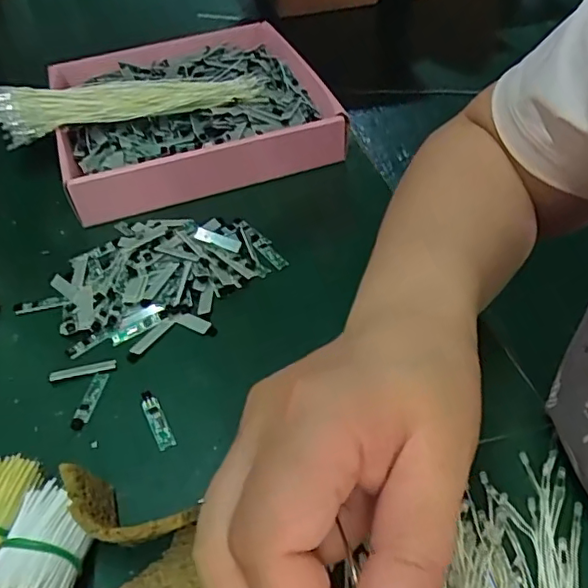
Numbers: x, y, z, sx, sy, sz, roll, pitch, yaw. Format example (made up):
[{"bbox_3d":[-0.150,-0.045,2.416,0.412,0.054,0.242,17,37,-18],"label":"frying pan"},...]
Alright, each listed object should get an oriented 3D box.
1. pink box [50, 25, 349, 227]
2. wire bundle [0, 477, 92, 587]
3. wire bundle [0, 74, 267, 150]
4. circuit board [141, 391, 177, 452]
[{"bbox_3d":[-0.092,-0.164,0.508,0.213,0.055,0.224,-15,45,-12],"label":"pink box"},{"bbox_3d":[-0.102,0.110,0.239,0.032,0.032,0.053,1,44,7],"label":"wire bundle"},{"bbox_3d":[-0.131,-0.161,0.468,0.212,0.029,0.051,-14,44,-9],"label":"wire bundle"},{"bbox_3d":[-0.072,0.065,0.307,0.009,0.004,0.036,-23,46,-17],"label":"circuit board"}]

